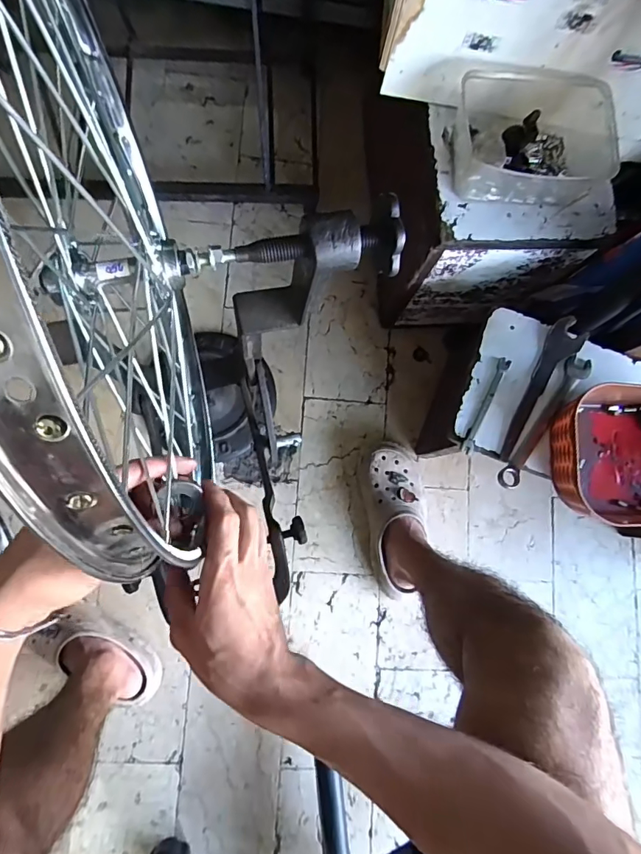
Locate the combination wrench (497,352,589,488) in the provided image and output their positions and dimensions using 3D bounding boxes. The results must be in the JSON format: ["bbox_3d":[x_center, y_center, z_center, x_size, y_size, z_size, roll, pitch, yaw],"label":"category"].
[{"bbox_3d":[0.289,-0.007,0.591,0.028,0.009,0.200,35,80,-1],"label":"combination wrench"}]

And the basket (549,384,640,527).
[{"bbox_3d":[0.388,0.033,0.563,0.209,0.082,0.164,6,82,-5],"label":"basket"}]

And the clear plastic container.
[{"bbox_3d":[0.250,-0.334,0.536,0.187,0.066,0.118,0,82,-6],"label":"clear plastic container"}]

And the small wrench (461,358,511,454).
[{"bbox_3d":[0.211,-0.028,0.585,0.014,0.006,0.131,26,80,-2],"label":"small wrench"}]

